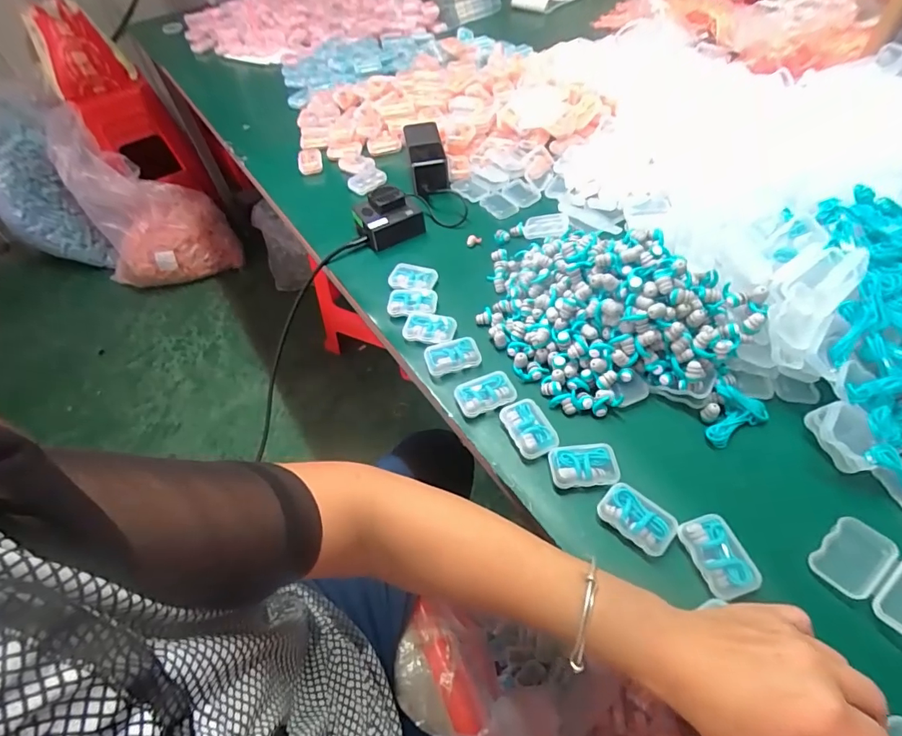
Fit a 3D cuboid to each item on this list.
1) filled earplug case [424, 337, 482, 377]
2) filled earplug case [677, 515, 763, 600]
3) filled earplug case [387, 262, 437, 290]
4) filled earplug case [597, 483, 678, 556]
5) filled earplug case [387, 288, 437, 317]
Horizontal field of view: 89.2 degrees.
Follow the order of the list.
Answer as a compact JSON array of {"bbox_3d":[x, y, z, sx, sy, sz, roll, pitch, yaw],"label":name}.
[{"bbox_3d":[0.001,-0.013,0.472,0.055,0.014,0.037,-13,52,-6],"label":"filled earplug case"},{"bbox_3d":[0.197,0.140,0.338,0.036,0.019,0.054,-17,53,-9],"label":"filled earplug case"},{"bbox_3d":[-0.045,-0.108,0.553,0.056,0.014,0.043,11,54,13],"label":"filled earplug case"},{"bbox_3d":[0.147,0.120,0.364,0.055,0.018,0.039,35,62,27],"label":"filled earplug case"},{"bbox_3d":[-0.043,-0.075,0.525,0.055,0.013,0.040,1,52,5],"label":"filled earplug case"}]

